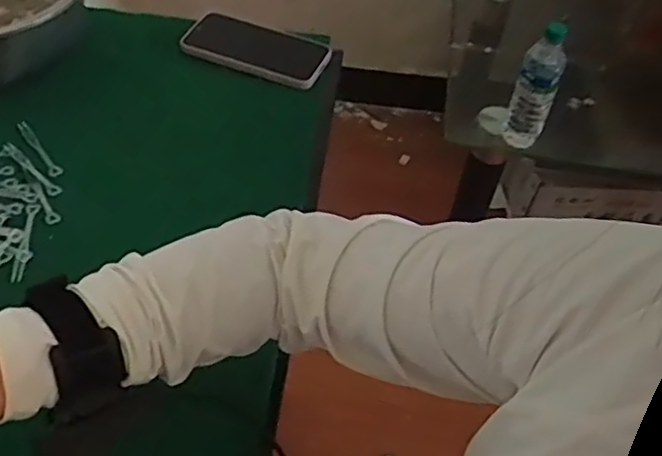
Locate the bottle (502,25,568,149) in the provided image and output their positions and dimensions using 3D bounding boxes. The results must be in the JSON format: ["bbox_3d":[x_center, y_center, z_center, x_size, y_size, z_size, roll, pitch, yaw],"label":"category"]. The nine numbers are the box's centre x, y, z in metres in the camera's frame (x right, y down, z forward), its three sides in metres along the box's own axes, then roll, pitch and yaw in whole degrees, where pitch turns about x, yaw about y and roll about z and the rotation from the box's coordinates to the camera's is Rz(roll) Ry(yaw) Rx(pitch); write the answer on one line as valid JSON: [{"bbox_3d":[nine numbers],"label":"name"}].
[{"bbox_3d":[0.333,-0.222,1.105,0.060,0.225,0.056,19,50,11],"label":"bottle"}]

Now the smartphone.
[{"bbox_3d":[-0.085,-0.201,0.760,0.163,0.014,0.080,20,50,12],"label":"smartphone"}]

